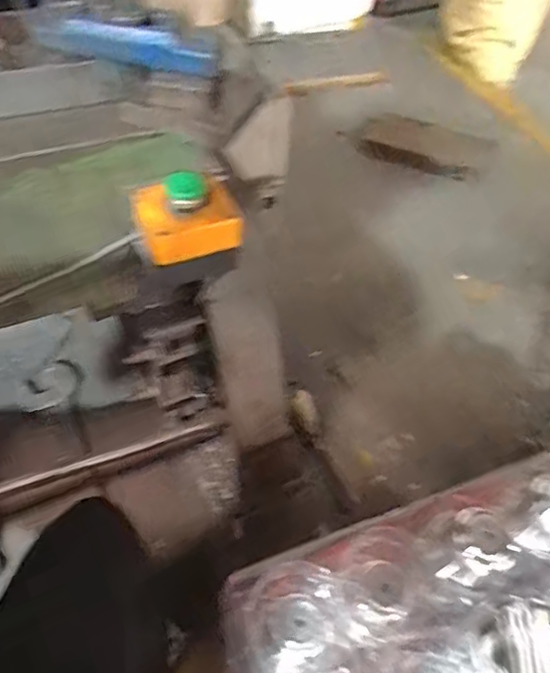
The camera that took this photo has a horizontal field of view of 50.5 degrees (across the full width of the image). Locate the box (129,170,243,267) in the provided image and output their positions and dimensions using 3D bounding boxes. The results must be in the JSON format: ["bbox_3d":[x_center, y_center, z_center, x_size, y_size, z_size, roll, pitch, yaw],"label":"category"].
[{"bbox_3d":[-0.081,-0.113,0.522,0.086,0.051,0.073,-14,54,-17],"label":"box"}]

